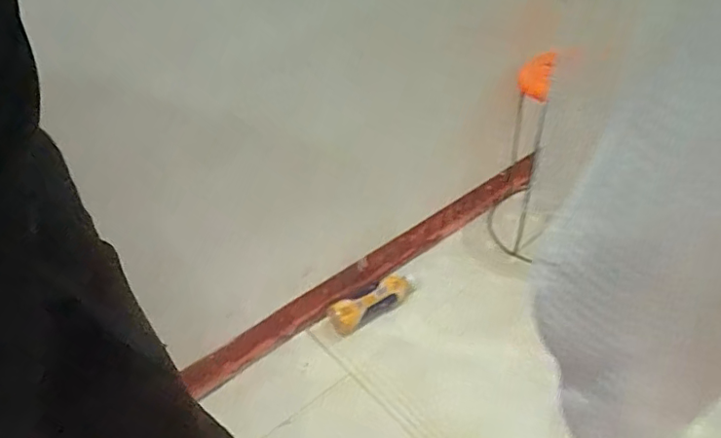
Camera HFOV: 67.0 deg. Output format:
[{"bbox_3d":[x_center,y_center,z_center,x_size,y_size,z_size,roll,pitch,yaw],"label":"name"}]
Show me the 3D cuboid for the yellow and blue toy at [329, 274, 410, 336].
[{"bbox_3d":[0.024,0.191,1.253,0.212,0.048,0.084,-27,46,-18],"label":"yellow and blue toy"}]

